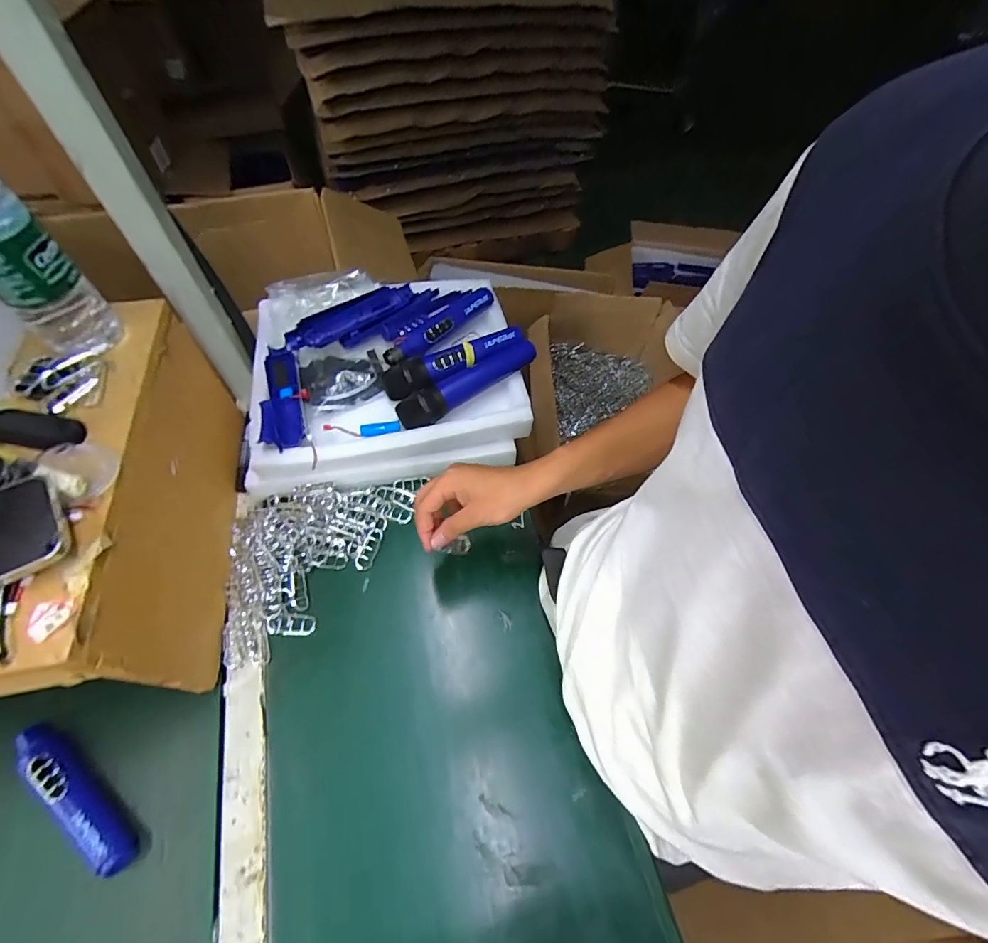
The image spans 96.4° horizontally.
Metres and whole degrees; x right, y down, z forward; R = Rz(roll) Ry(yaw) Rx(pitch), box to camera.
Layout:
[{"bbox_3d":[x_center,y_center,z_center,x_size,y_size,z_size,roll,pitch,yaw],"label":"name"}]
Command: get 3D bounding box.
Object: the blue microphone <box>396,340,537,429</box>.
[{"bbox_3d":[-0.034,-0.117,0.581,0.195,0.037,0.039,-28,64,-19],"label":"blue microphone"}]

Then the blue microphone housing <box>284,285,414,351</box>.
[{"bbox_3d":[-0.204,-0.223,0.633,0.184,0.028,0.042,-37,67,-22],"label":"blue microphone housing"}]

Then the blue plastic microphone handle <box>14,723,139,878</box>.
[{"bbox_3d":[-0.407,0.309,0.424,0.178,0.022,0.035,32,62,16],"label":"blue plastic microphone handle"}]

